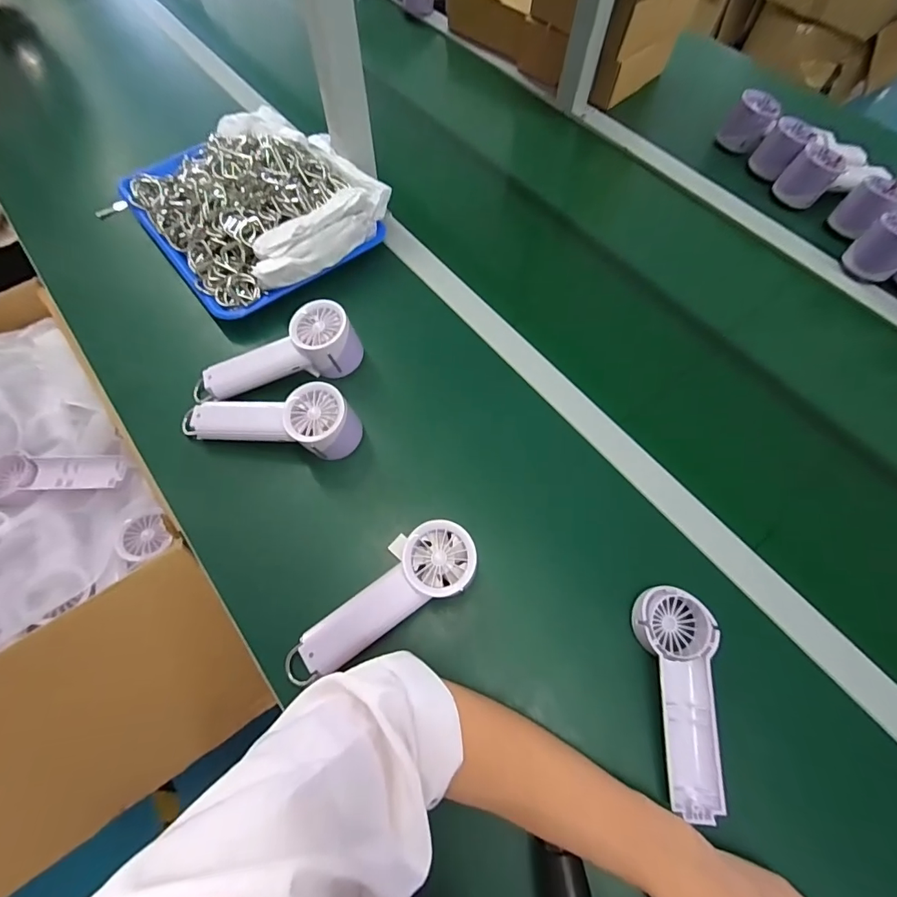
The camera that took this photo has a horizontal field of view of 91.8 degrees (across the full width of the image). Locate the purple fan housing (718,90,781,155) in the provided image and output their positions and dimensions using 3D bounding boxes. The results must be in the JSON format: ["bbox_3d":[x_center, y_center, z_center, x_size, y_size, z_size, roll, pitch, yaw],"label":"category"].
[{"bbox_3d":[0.486,-0.528,0.704,0.070,0.057,0.068,33,69,13],"label":"purple fan housing"}]

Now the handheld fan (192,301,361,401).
[{"bbox_3d":[-0.195,-0.104,0.490,0.189,0.072,0.062,-14,66,-7],"label":"handheld fan"}]

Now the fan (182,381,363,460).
[{"bbox_3d":[-0.193,-0.031,0.460,0.193,0.074,0.062,9,66,3],"label":"fan"}]

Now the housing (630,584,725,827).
[{"bbox_3d":[0.195,0.209,0.369,0.061,0.034,0.169,7,66,2],"label":"housing"}]

